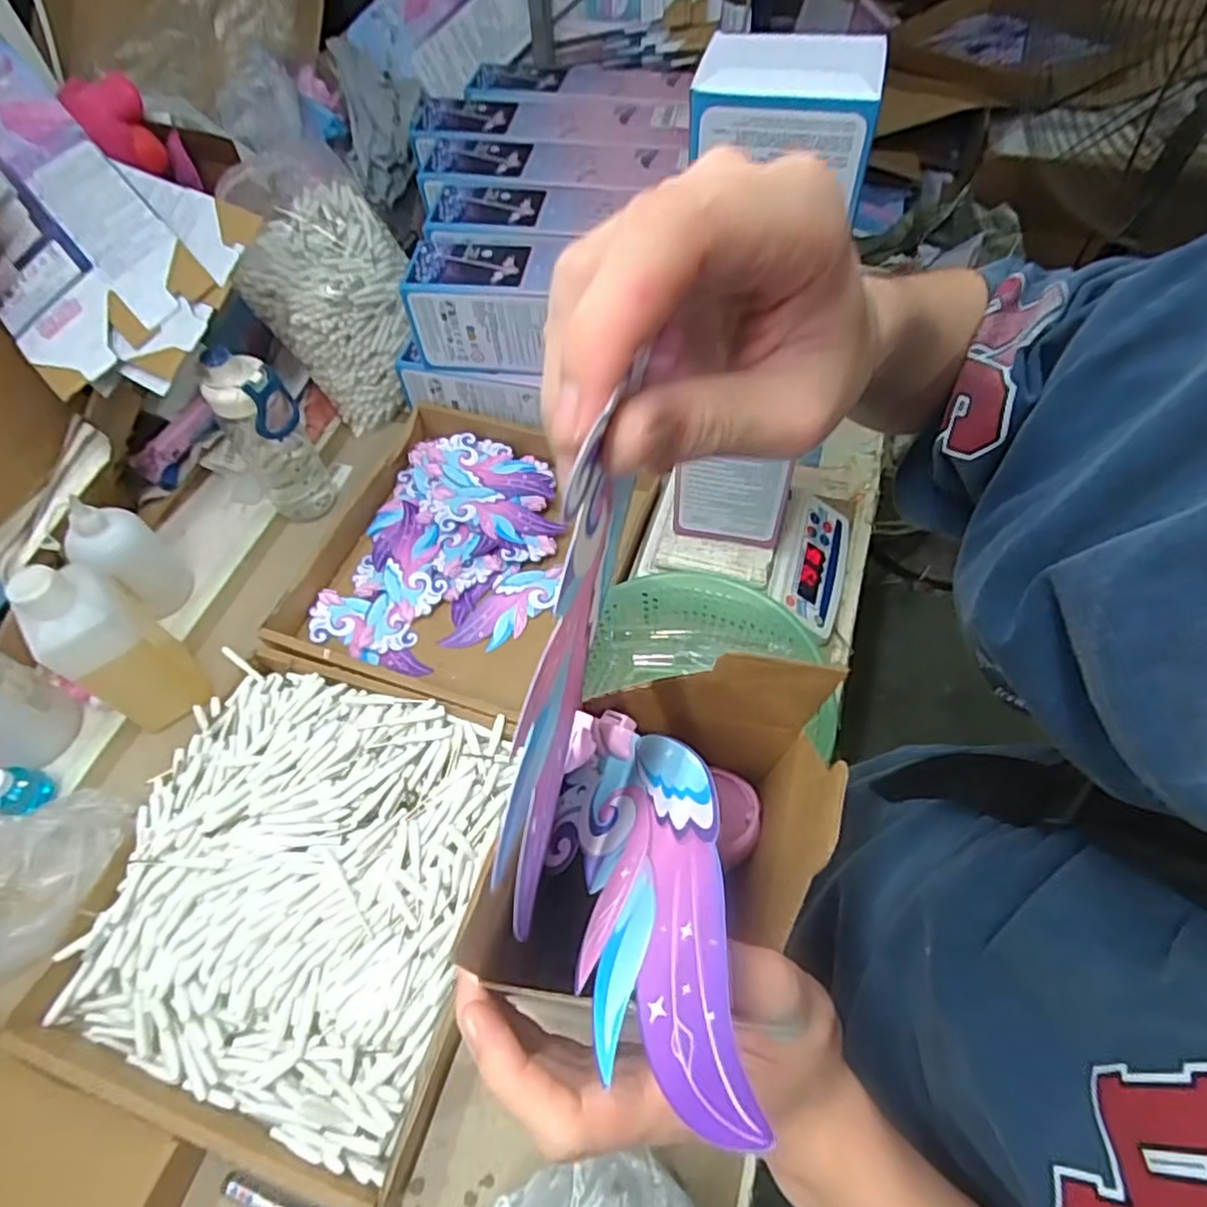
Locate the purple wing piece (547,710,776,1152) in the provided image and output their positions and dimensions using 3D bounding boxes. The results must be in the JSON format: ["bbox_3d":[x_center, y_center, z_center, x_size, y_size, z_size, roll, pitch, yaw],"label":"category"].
[{"bbox_3d":[0.012,0.084,0.219,0.011,0.172,0.068,42,90,-19],"label":"purple wing piece"}]

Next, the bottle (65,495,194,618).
[{"bbox_3d":[-0.523,-0.047,0.762,0.058,0.142,0.076,35,66,20],"label":"bottle"}]

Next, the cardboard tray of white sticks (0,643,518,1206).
[{"bbox_3d":[-0.269,0.243,0.617,0.338,0.073,0.369,15,61,10],"label":"cardboard tray of white sticks"}]

